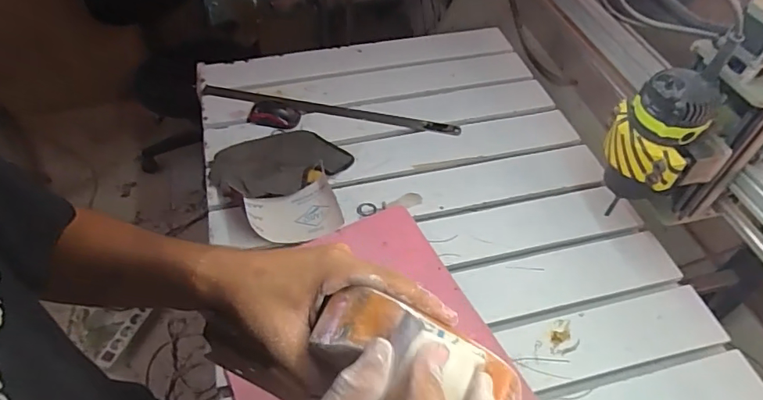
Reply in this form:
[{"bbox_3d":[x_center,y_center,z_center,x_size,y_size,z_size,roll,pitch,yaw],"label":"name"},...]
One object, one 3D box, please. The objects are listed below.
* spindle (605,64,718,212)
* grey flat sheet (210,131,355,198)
[{"bbox_3d":[0.326,-0.077,0.597,0.096,0.153,0.084,28,55,21],"label":"spindle"},{"bbox_3d":[-0.174,-0.064,0.865,0.231,0.032,0.131,-21,54,-17],"label":"grey flat sheet"}]

